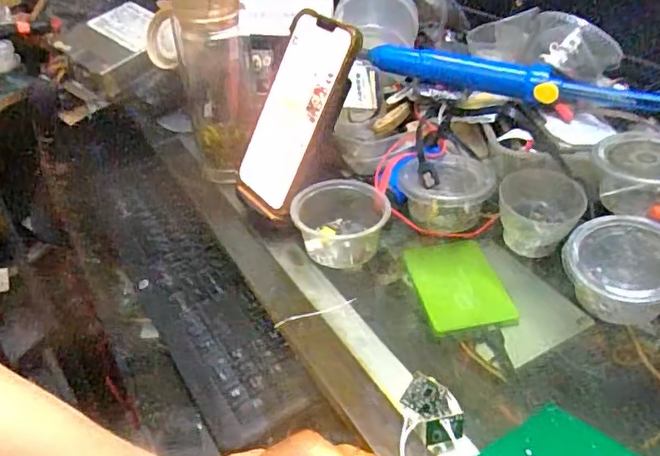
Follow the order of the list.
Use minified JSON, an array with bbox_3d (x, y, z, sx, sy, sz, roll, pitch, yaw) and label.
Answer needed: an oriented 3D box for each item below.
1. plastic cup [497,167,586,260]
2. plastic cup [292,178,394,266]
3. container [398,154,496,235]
[{"bbox_3d":[0.168,-0.011,0.469,0.063,0.046,0.057,10,40,15],"label":"plastic cup"},{"bbox_3d":[0.010,-0.004,0.475,0.073,0.046,0.067,-2,38,1],"label":"plastic cup"},{"bbox_3d":[0.098,-0.031,0.499,0.078,0.043,0.068,1,38,5],"label":"container"}]

